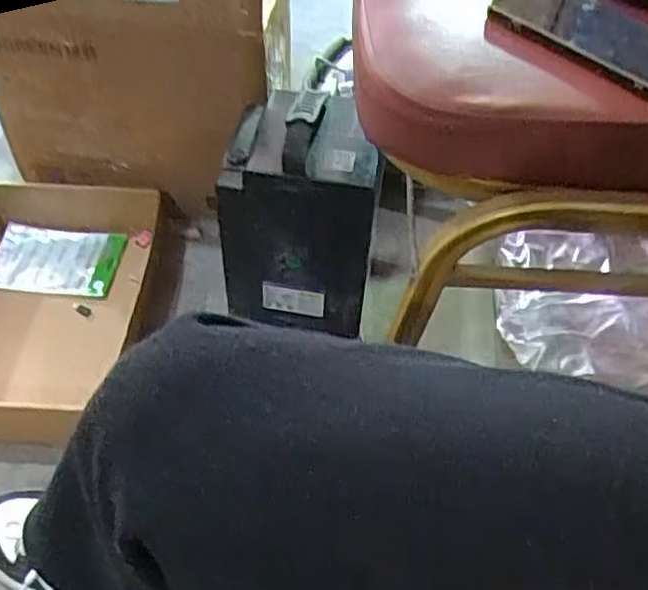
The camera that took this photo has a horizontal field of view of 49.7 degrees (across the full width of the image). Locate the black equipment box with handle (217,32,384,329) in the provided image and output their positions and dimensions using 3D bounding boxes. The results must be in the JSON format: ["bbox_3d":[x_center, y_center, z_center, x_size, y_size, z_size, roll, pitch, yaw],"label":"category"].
[{"bbox_3d":[-0.029,-0.100,0.857,0.174,0.300,0.126,7,52,1],"label":"black equipment box with handle"}]

